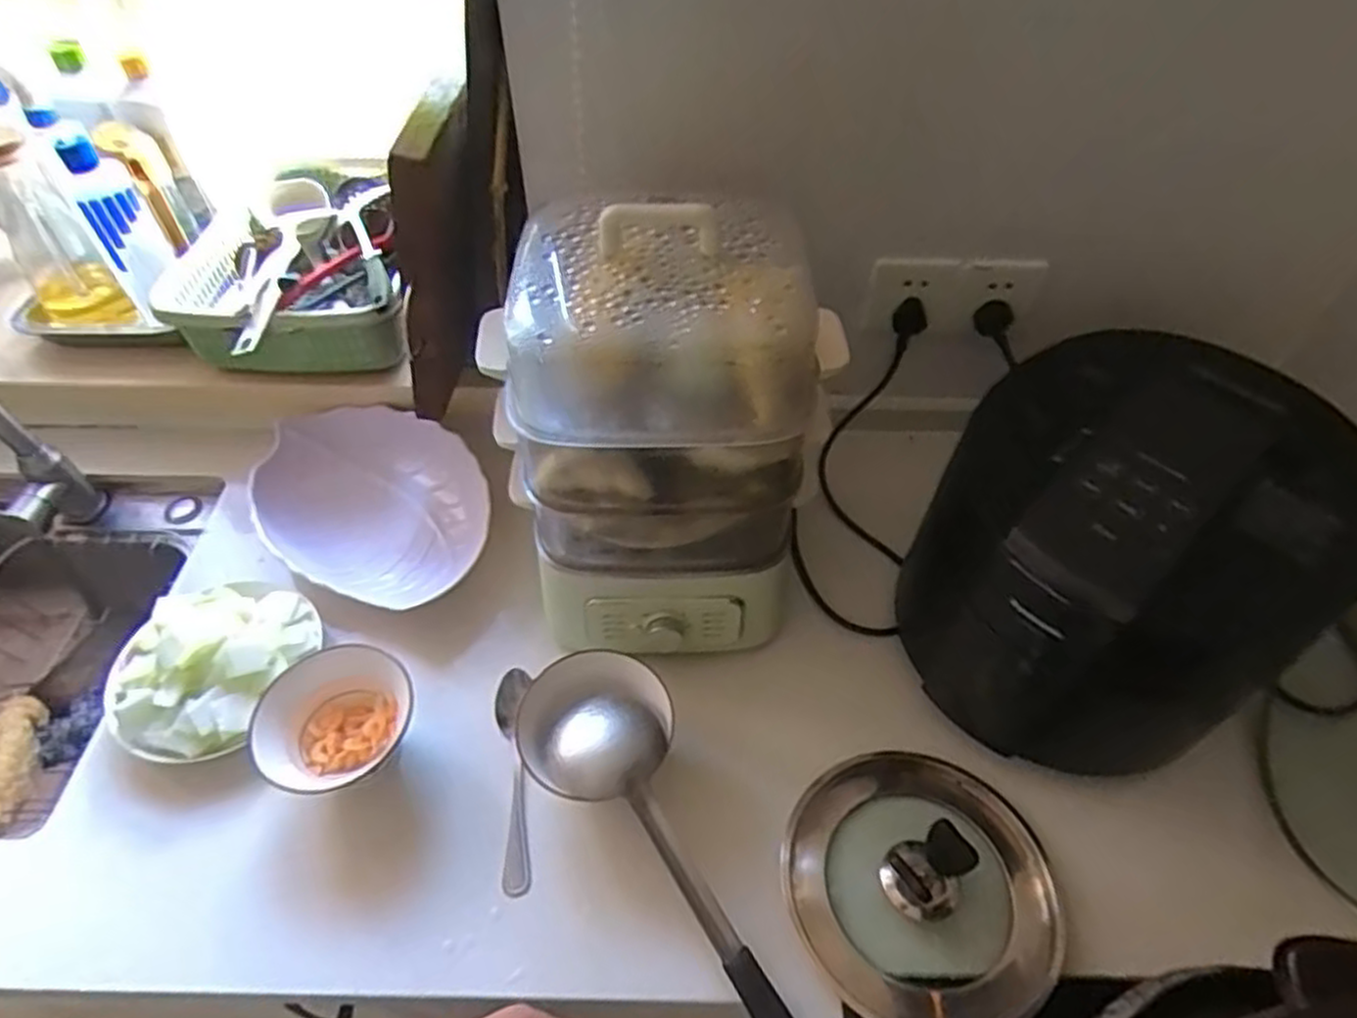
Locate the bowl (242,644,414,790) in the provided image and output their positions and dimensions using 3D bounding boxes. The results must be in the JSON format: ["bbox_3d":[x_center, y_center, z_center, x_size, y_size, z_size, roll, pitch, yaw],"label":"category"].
[{"bbox_3d":[-0.277,0.174,0.626,0.111,0.068,0.104,0,51,0],"label":"bowl"}]

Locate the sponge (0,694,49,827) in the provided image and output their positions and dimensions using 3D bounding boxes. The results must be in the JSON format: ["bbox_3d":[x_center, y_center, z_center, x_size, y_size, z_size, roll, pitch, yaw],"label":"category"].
[{"bbox_3d":[-0.612,0.227,0.696,0.034,0.029,0.133,-13,52,-10],"label":"sponge"}]

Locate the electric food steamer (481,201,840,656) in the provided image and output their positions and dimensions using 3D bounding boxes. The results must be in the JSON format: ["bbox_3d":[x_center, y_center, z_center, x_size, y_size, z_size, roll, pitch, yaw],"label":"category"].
[{"bbox_3d":[-0.016,-0.050,0.611,0.219,0.320,0.184,2,51,2],"label":"electric food steamer"}]

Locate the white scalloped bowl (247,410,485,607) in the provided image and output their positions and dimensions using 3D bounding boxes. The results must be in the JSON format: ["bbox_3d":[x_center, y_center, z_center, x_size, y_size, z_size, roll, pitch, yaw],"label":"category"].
[{"bbox_3d":[-0.315,-0.001,0.771,0.253,0.091,0.184,14,53,12],"label":"white scalloped bowl"}]

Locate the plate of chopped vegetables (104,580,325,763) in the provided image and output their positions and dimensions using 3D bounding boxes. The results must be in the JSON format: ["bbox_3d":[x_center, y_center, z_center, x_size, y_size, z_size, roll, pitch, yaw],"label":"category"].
[{"bbox_3d":[-0.402,0.137,0.669,0.137,0.069,0.165,15,53,12],"label":"plate of chopped vegetables"}]

